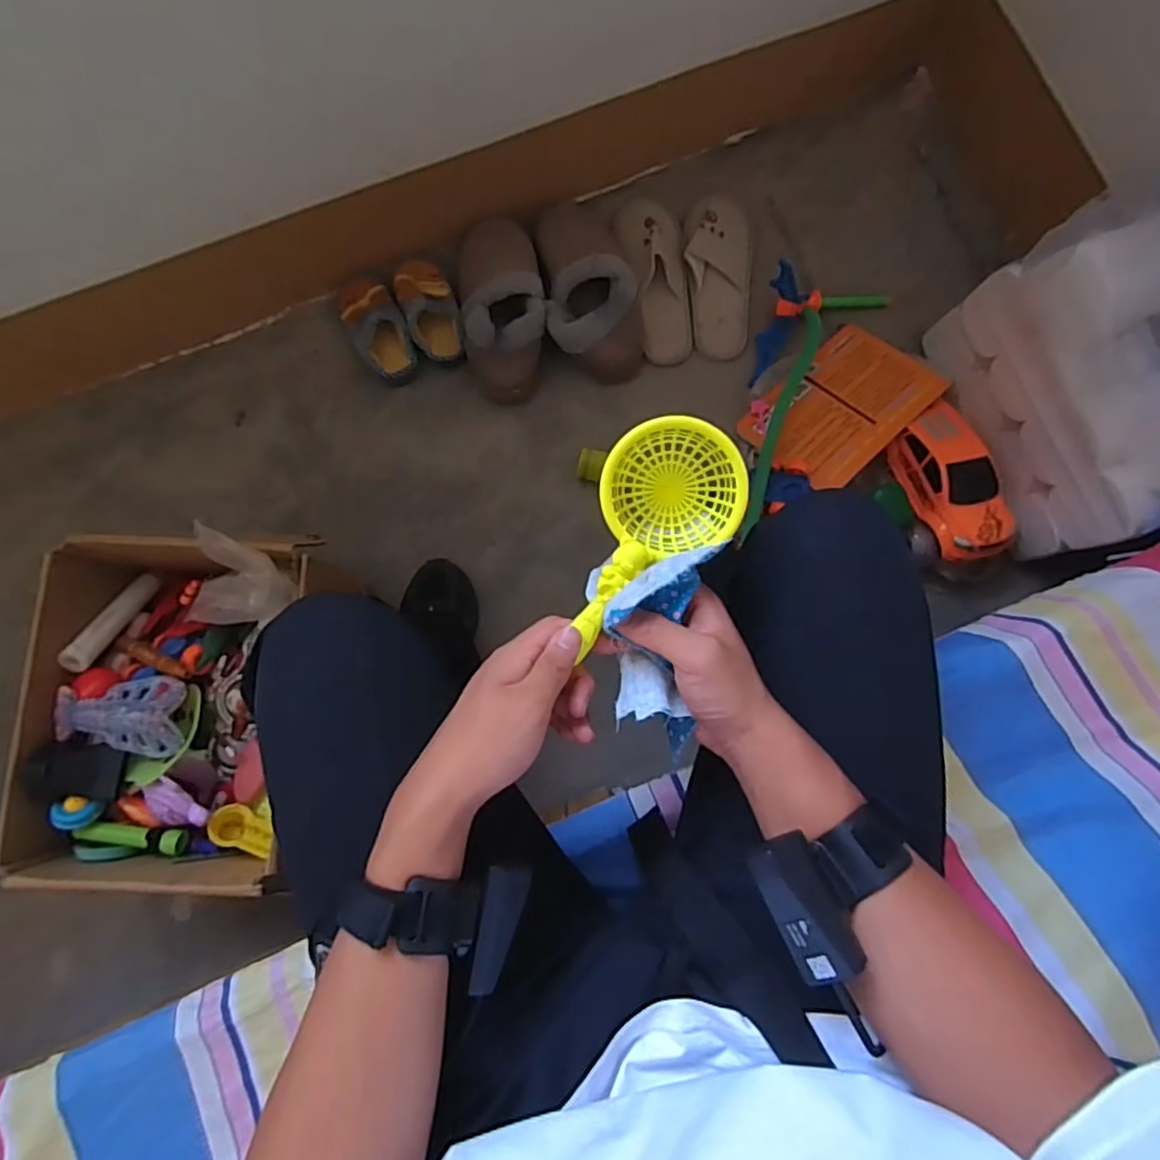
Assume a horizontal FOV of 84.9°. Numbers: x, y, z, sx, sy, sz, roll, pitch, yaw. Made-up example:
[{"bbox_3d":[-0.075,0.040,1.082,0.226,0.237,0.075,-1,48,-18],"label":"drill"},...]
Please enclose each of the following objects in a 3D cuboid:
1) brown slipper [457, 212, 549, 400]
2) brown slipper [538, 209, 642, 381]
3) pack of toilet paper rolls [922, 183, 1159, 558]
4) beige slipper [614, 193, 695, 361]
[{"bbox_3d":[-0.114,-0.400,0.936,0.121,0.085,0.258,-8,82,-3],"label":"brown slipper"},{"bbox_3d":[0.016,-0.446,0.943,0.141,0.088,0.284,-6,82,-3],"label":"brown slipper"},{"bbox_3d":[0.681,-0.260,0.743,0.205,0.376,0.365,-20,83,-5],"label":"pack of toilet paper rolls"},{"bbox_3d":[0.118,-0.473,0.968,0.091,0.047,0.278,-7,82,-3],"label":"beige slipper"}]

